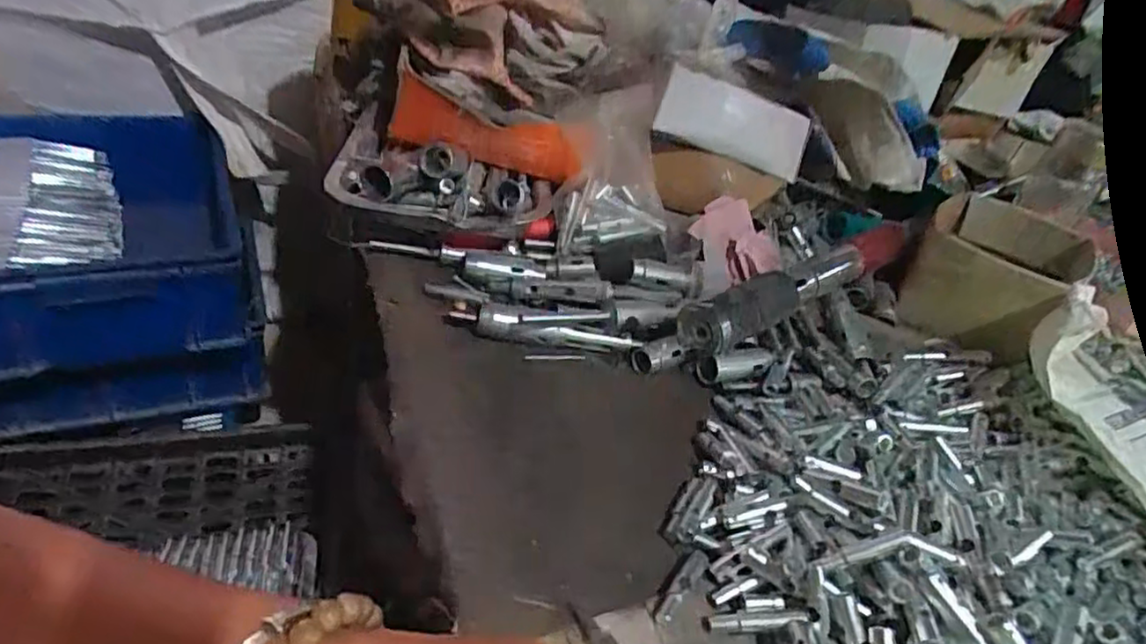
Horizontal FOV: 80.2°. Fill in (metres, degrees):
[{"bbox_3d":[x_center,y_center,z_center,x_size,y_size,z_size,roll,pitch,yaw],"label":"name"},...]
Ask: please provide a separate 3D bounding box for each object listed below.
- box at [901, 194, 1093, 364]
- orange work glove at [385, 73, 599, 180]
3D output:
[{"bbox_3d":[0.410,-0.049,0.665,0.134,0.075,0.188,32,40,24],"label":"box"},{"bbox_3d":[-0.072,-0.155,0.559,0.170,0.066,0.031,15,36,2],"label":"orange work glove"}]

